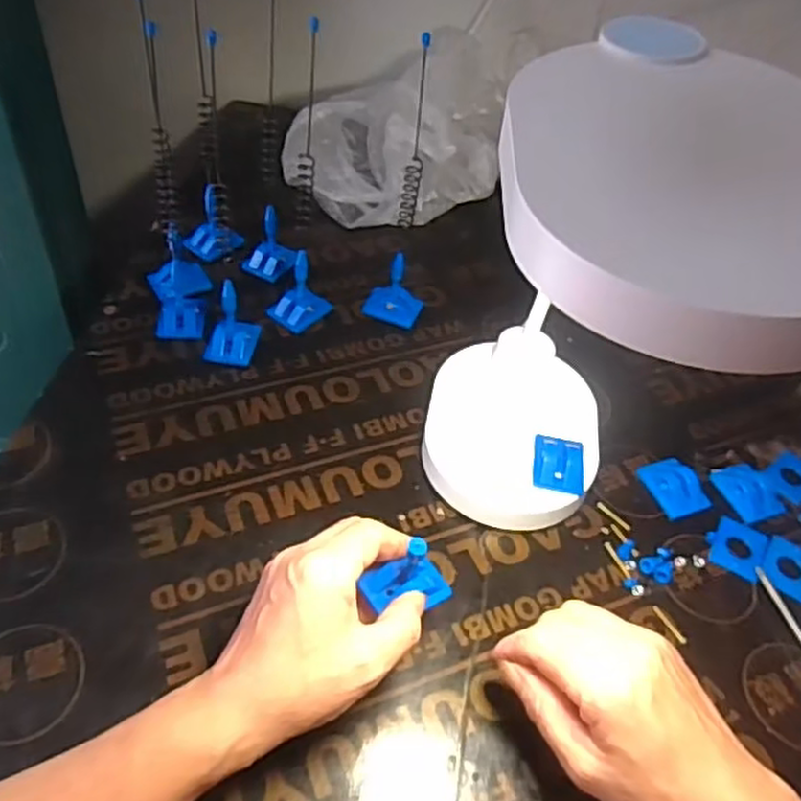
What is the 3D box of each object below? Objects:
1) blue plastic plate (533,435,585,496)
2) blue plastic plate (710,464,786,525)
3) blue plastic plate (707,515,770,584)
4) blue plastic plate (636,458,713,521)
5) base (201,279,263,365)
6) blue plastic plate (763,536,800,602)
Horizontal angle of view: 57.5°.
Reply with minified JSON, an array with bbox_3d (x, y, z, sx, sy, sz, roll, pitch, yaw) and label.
[{"bbox_3d":[0.105,0.041,0.482,0.032,0.009,0.041,10,47,3],"label":"blue plastic plate"},{"bbox_3d":[0.249,0.062,0.517,0.043,0.012,0.047,-10,49,-16],"label":"blue plastic plate"},{"bbox_3d":[0.224,0.097,0.486,0.036,0.004,0.043,28,50,18],"label":"blue plastic plate"},{"bbox_3d":[0.192,0.059,0.511,0.034,0.012,0.045,-13,50,-18],"label":"blue plastic plate"},{"bbox_3d":[-0.127,-0.058,0.549,0.034,0.052,0.041,10,47,3],"label":"base"},{"bbox_3d":[0.257,0.109,0.479,0.032,0.004,0.043,28,50,18],"label":"blue plastic plate"}]

